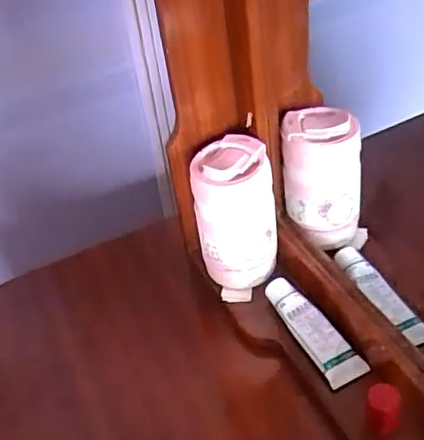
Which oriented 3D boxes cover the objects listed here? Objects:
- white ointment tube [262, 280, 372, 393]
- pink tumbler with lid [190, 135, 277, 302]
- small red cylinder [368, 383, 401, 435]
[{"bbox_3d":[0.101,0.109,0.605,0.039,0.032,0.129,-21,41,-20],"label":"white ointment tube"},{"bbox_3d":[0.024,0.000,0.632,0.087,0.162,0.066,1,38,7],"label":"pink tumbler with lid"},{"bbox_3d":[0.151,0.165,0.520,0.027,0.033,0.025,18,43,26],"label":"small red cylinder"}]

